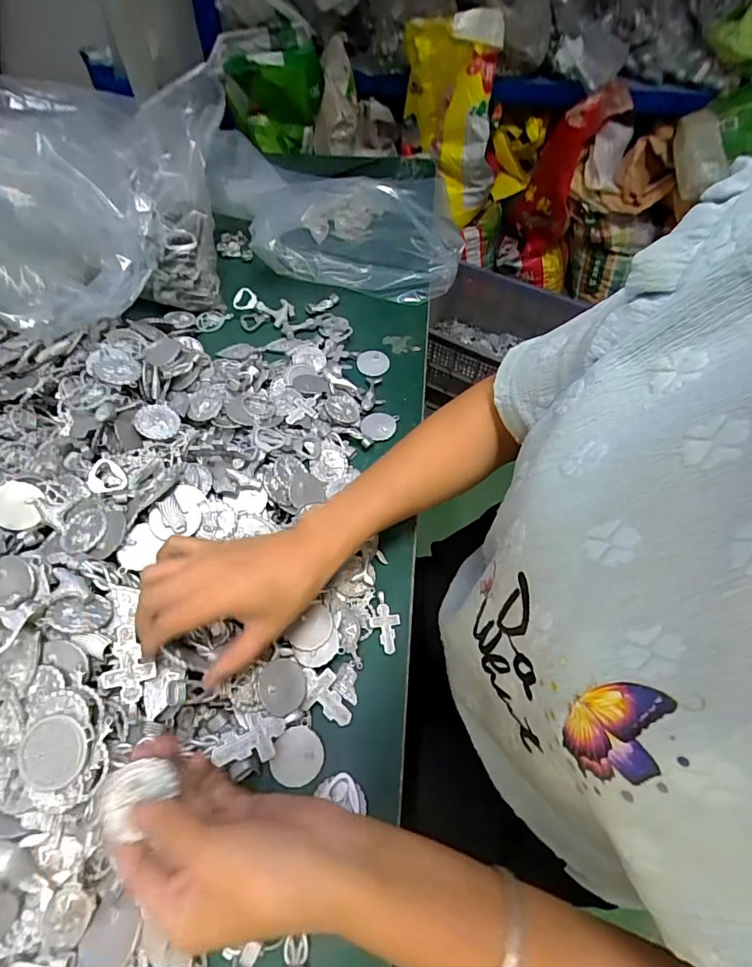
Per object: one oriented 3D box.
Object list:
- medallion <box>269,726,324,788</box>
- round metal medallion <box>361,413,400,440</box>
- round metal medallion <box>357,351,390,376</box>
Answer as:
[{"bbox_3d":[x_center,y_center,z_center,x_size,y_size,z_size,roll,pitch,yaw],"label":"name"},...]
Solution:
[{"bbox_3d":[-0.055,0.192,0.327,0.035,0.004,0.036,6,65,-12],"label":"medallion"},{"bbox_3d":[0.003,-0.062,0.499,0.036,0.004,0.038,1,57,-2],"label":"round metal medallion"},{"bbox_3d":[-0.003,-0.142,0.550,0.037,0.007,0.035,1,57,-2],"label":"round metal medallion"}]

